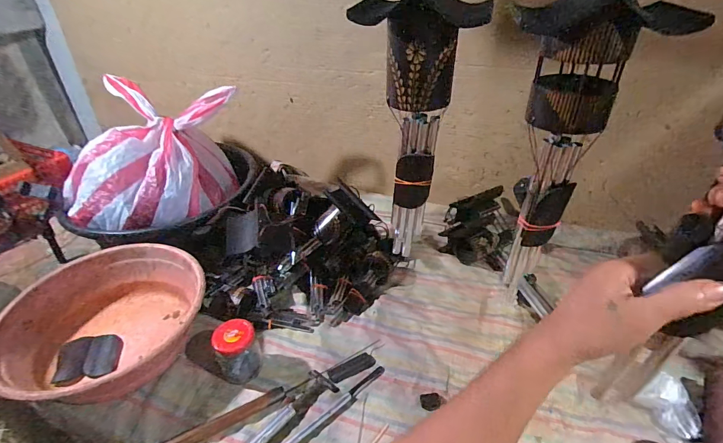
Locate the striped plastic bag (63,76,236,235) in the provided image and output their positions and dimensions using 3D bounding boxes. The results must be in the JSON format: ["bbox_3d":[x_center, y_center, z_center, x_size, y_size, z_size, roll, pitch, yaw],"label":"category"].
[{"bbox_3d":[-0.475,-0.146,0.855,0.354,0.252,0.262,-25,40,-31],"label":"striped plastic bag"}]

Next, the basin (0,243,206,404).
[{"bbox_3d":[-0.457,0.187,0.699,0.306,0.160,0.306,-1,34,0],"label":"basin"}]

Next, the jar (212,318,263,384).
[{"bbox_3d":[-0.205,0.216,0.637,0.069,0.090,0.060,-18,37,-23],"label":"jar"}]

